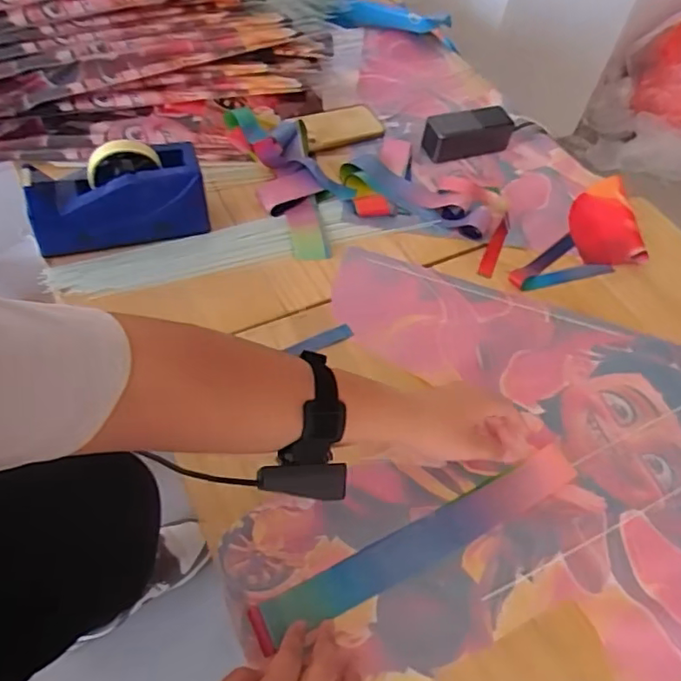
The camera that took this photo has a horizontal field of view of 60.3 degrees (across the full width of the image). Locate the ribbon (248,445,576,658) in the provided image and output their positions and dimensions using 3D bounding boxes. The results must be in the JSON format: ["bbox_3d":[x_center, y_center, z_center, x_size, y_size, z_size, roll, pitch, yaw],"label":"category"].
[{"bbox_3d":[0.081,0.186,0.550,0.343,0.010,0.039,-22,63,-18],"label":"ribbon"}]

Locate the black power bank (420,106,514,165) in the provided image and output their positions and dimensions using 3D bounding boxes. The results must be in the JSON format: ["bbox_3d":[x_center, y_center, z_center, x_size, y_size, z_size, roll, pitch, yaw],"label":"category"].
[{"bbox_3d":[0.199,-0.324,0.914,0.142,0.051,0.059,-9,56,-12],"label":"black power bank"}]

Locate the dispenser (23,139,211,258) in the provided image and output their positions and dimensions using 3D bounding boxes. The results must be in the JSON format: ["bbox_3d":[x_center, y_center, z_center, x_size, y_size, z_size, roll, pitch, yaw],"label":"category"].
[{"bbox_3d":[-0.269,-0.174,0.710,0.201,0.124,0.061,-11,57,-14],"label":"dispenser"}]

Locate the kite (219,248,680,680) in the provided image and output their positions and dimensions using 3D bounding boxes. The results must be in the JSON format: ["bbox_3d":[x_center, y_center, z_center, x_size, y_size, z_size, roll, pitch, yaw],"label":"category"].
[{"bbox_3d":[0.186,0.150,0.585,0.498,0.032,0.493,17,53,8],"label":"kite"}]

